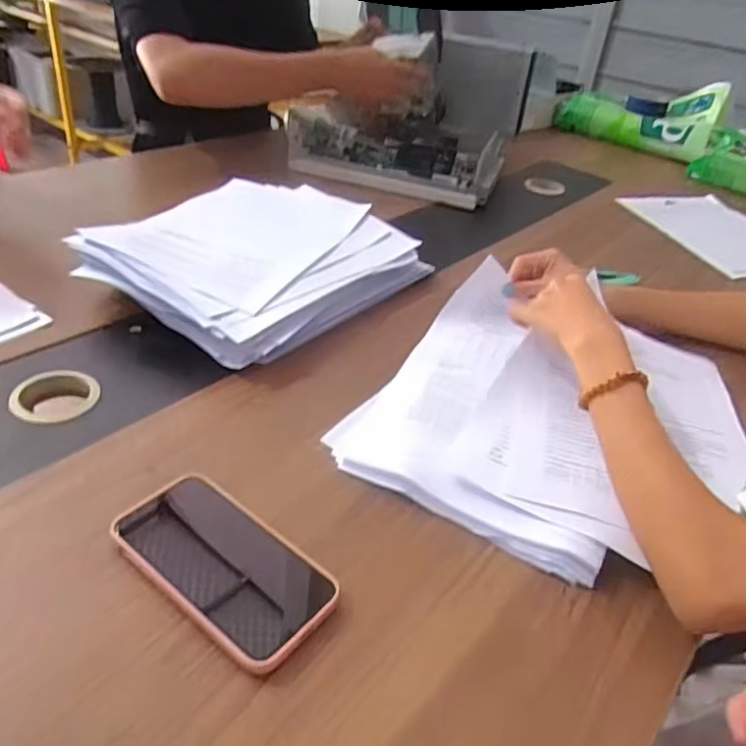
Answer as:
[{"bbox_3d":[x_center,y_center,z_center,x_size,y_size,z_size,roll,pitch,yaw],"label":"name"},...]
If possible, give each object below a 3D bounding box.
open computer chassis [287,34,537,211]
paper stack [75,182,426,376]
[{"bbox_3d":[0.091,-0.487,1.148,0.344,0.163,0.444,19,37,14],"label":"open computer chassis"},{"bbox_3d":[-0.133,-0.137,0.732,0.303,0.052,0.350,27,40,24],"label":"paper stack"}]

